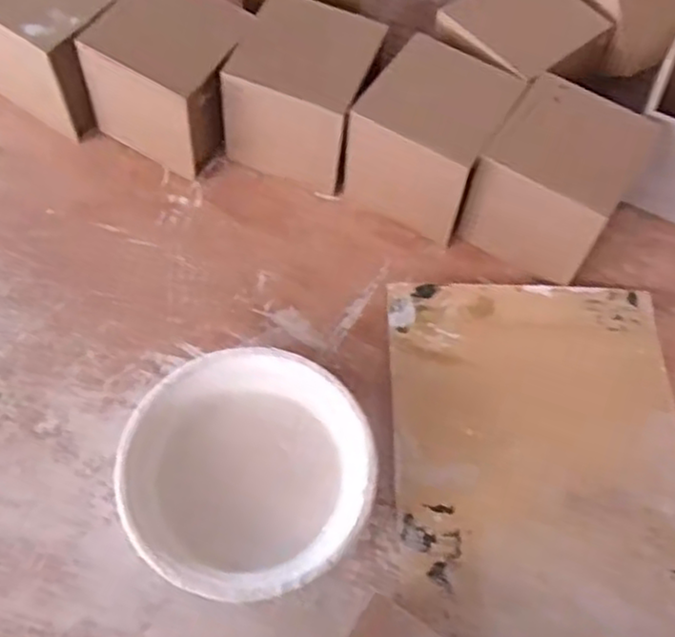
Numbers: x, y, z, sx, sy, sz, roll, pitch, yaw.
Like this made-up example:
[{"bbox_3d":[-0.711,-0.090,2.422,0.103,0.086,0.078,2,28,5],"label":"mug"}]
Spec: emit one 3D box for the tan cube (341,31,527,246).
[{"bbox_3d":[0.079,-0.153,0.621,0.109,0.109,0.109,29,65,11],"label":"tan cube"}]

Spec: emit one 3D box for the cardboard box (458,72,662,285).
[{"bbox_3d":[0.178,-0.109,0.607,0.107,0.104,0.130,30,65,12],"label":"cardboard box"}]

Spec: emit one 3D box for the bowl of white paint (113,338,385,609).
[{"bbox_3d":[-0.062,0.110,0.513,0.166,0.055,0.165,1,63,-2],"label":"bowl of white paint"}]

